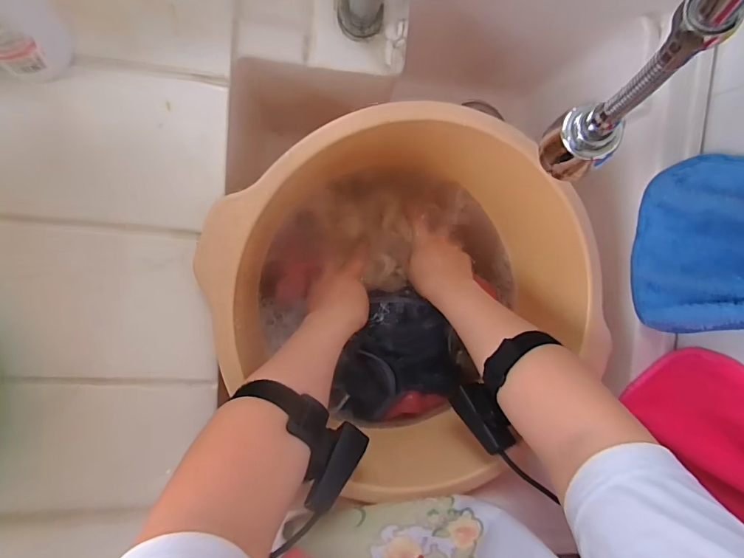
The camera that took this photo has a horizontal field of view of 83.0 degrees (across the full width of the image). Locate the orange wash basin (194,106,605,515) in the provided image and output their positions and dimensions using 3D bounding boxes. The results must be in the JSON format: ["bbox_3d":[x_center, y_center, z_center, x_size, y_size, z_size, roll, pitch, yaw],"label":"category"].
[{"bbox_3d":[0.042,0.015,0.473,0.361,0.183,0.353,-1,96,-10],"label":"orange wash basin"}]

